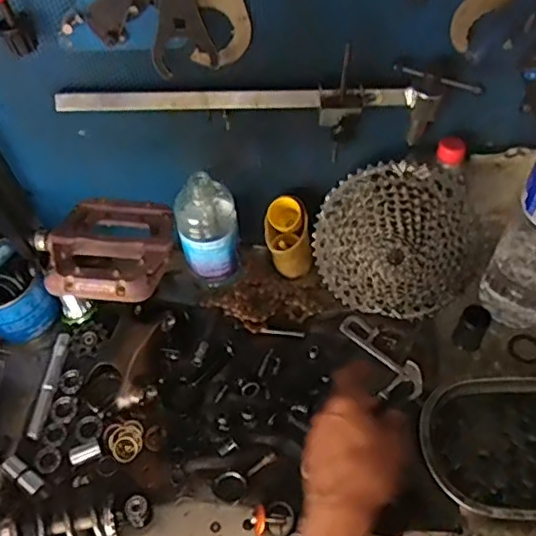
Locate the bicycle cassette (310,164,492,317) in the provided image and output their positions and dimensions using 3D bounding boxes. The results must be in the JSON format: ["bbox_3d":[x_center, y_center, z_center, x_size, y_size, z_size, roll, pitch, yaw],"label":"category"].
[{"bbox_3d":[0.152,-0.026,0.678,0.193,0.186,0.045,14,22,7],"label":"bicycle cassette"}]

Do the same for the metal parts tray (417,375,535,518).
[{"bbox_3d":[0.273,0.188,0.610,0.217,0.031,0.152,-1,53,3],"label":"metal parts tray"}]

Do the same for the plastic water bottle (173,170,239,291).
[{"bbox_3d":[-0.073,-0.047,0.727,0.074,0.157,0.072,-6,53,-1],"label":"plastic water bottle"}]

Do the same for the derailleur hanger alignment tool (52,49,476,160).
[{"bbox_3d":[-0.002,-0.161,0.608,0.430,0.083,0.065,-3,53,2],"label":"derailleur hanger alignment tool"}]

